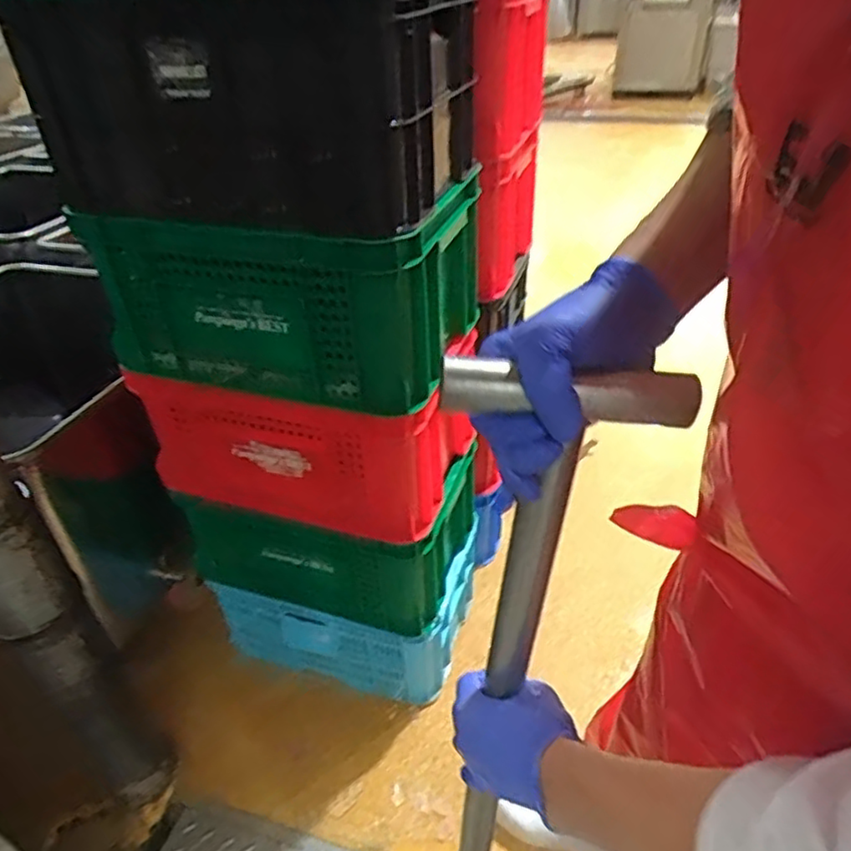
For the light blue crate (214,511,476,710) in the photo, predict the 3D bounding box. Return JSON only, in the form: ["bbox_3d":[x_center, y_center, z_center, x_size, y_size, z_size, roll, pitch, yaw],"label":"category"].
[{"bbox_3d":[-0.171,0.394,1.405,0.493,0.260,0.316,9,38,16],"label":"light blue crate"}]

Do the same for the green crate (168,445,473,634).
[{"bbox_3d":[-0.189,0.192,1.260,0.501,0.240,0.266,9,38,16],"label":"green crate"}]

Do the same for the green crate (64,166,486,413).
[{"bbox_3d":[-0.207,-0.223,0.959,0.488,0.243,0.292,9,38,16],"label":"green crate"}]

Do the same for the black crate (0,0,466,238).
[{"bbox_3d":[-0.217,-0.411,0.808,0.491,0.234,0.303,12,39,20],"label":"black crate"}]

